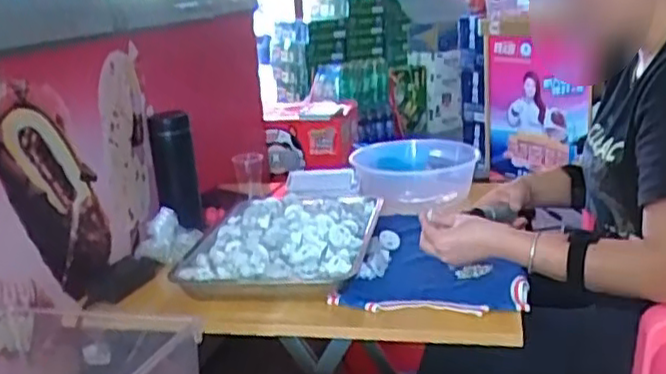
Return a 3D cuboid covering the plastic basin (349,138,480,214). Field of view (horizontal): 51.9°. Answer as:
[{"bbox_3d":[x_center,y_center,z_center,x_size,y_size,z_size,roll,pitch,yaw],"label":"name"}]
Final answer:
[{"bbox_3d":[0.168,-0.034,1.405,0.251,0.080,0.293,-3,15,3],"label":"plastic basin"}]

